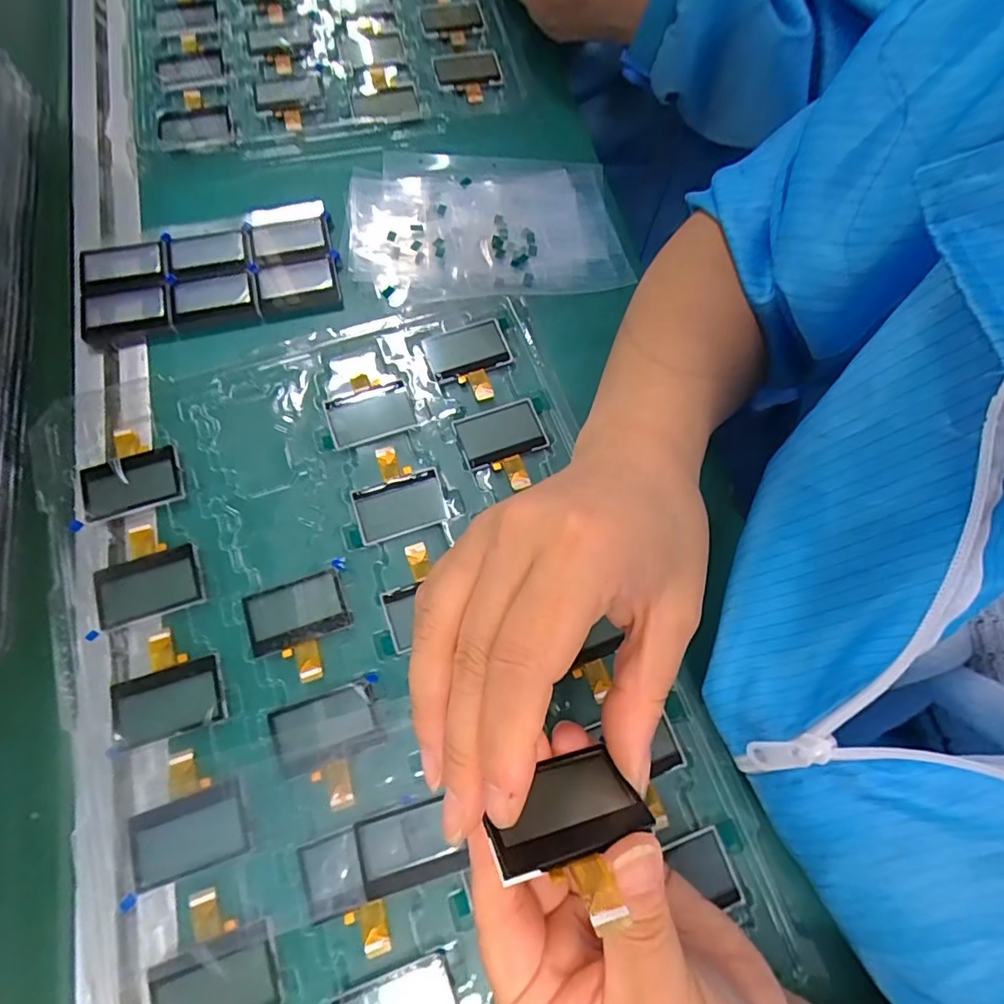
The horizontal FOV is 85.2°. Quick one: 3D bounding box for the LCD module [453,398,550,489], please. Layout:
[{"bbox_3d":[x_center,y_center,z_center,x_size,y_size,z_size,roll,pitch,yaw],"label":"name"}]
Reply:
[{"bbox_3d":[0.002,-0.031,0.297,0.045,0.005,0.046,-18,72,-8],"label":"LCD module"}]

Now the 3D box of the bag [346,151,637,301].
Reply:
[{"bbox_3d":[-0.008,-0.173,0.343,0.170,0.007,0.106,0,73,-5],"label":"bag"}]

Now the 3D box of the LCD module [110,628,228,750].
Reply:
[{"bbox_3d":[-0.153,0.082,0.248,0.046,0.005,0.046,-14,72,-6],"label":"LCD module"}]

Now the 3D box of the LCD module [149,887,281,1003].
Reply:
[{"bbox_3d":[-0.114,0.181,0.215,0.044,0.005,0.046,-15,72,-7],"label":"LCD module"}]

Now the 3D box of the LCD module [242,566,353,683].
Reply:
[{"bbox_3d":[-0.096,0.060,0.260,0.046,0.004,0.047,-19,72,-8],"label":"LCD module"}]

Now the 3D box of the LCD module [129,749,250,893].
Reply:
[{"bbox_3d":[-0.135,0.132,0.233,0.045,0.005,0.045,-17,72,-8],"label":"LCD module"}]

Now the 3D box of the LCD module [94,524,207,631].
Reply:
[{"bbox_3d":[-0.172,0.033,0.264,0.046,0.004,0.046,-18,72,-8],"label":"LCD module"}]

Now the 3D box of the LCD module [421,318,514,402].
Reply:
[{"bbox_3d":[-0.017,-0.080,0.311,0.045,0.007,0.049,-17,72,-7],"label":"LCD module"}]

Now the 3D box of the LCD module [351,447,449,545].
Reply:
[{"bbox_3d":[-0.055,-0.006,0.285,0.045,0.004,0.047,-17,72,-7],"label":"LCD module"}]

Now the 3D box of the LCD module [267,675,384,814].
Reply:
[{"bbox_3d":[-0.076,0.110,0.243,0.045,0.004,0.048,-20,73,-8],"label":"LCD module"}]

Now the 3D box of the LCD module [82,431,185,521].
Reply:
[{"bbox_3d":[-0.191,-0.016,0.280,0.046,0.004,0.045,-18,72,-8],"label":"LCD module"}]

